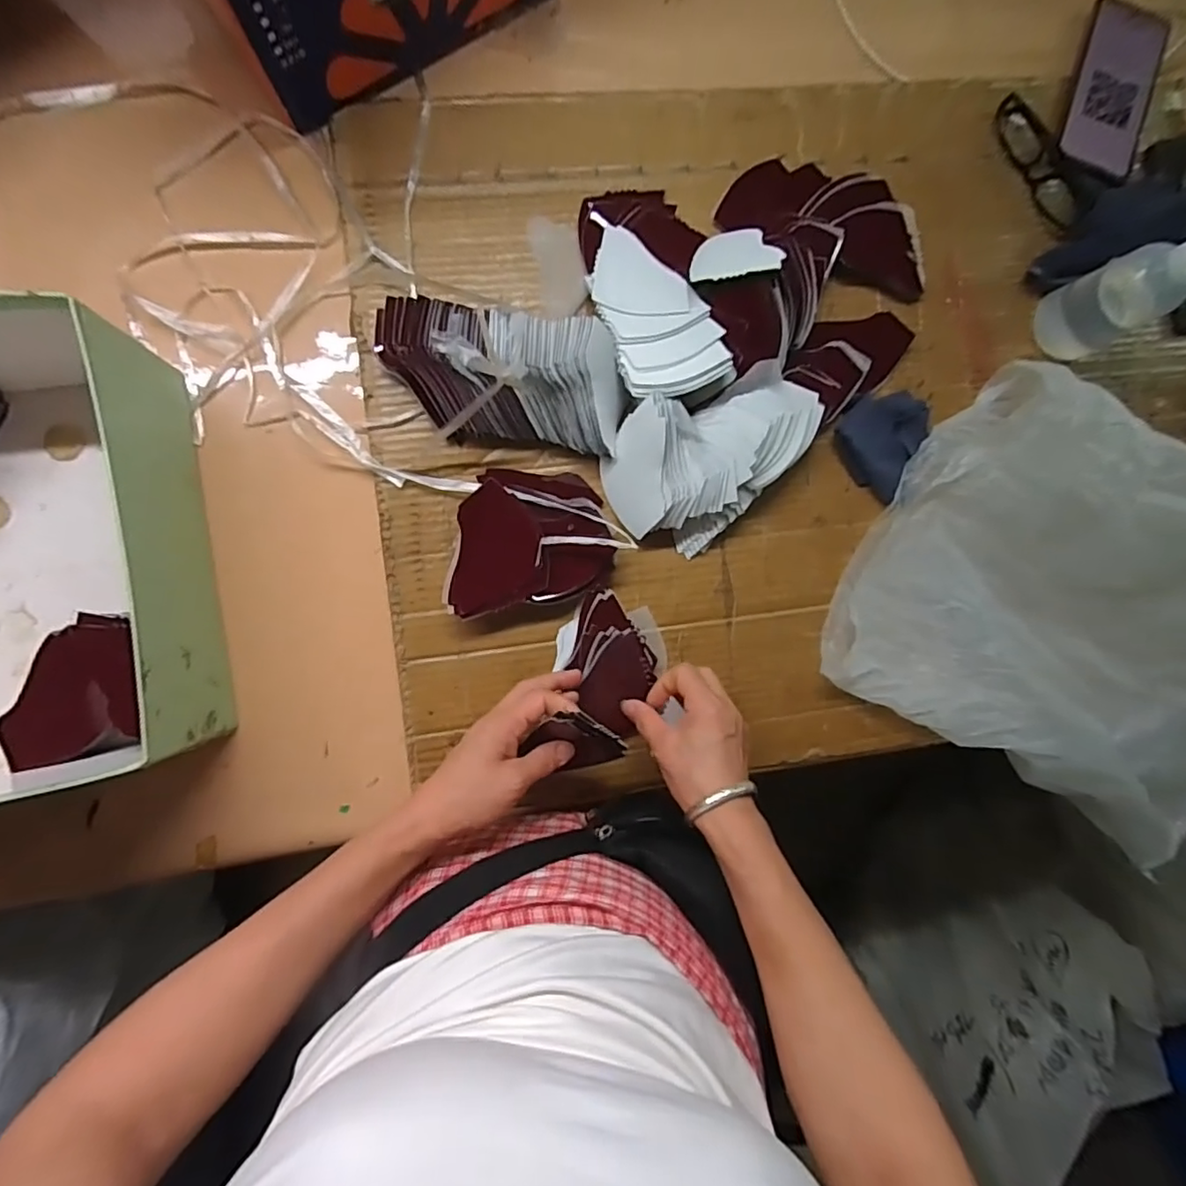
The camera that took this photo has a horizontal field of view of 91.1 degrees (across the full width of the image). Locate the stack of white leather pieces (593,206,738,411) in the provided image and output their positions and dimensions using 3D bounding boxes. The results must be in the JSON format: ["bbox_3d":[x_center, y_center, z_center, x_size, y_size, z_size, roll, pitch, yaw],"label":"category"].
[{"bbox_3d":[0.048,-0.231,0.479,0.083,0.048,0.164,-21,91,-6],"label":"stack of white leather pieces"}]

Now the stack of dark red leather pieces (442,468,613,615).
[{"bbox_3d":[-0.049,-0.042,0.474,0.128,0.038,0.117,2,89,-5],"label":"stack of dark red leather pieces"}]

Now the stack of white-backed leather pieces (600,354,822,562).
[{"bbox_3d":[0.098,-0.122,0.483,0.120,0.058,0.176,45,85,-3],"label":"stack of white-backed leather pieces"}]

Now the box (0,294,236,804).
[{"bbox_3d":[-0.404,-0.024,0.397,0.234,0.118,0.299,-7,90,-6],"label":"box"}]

